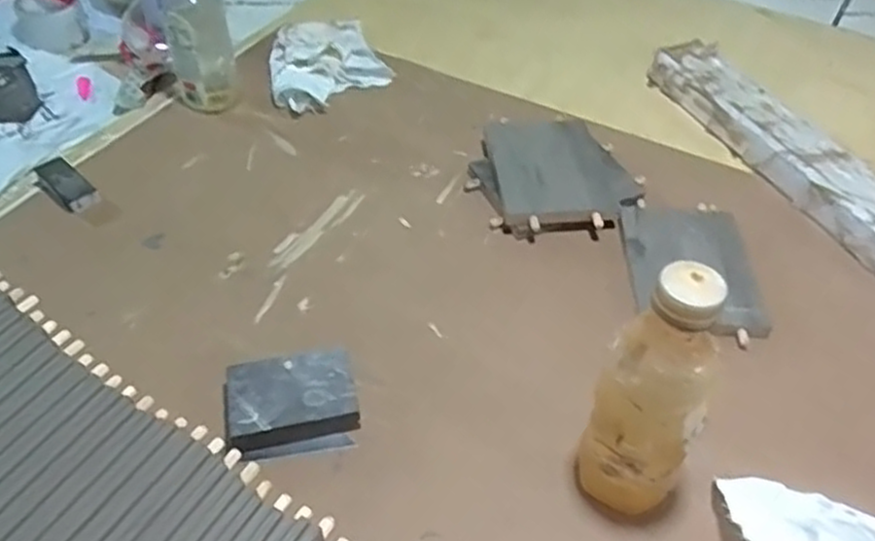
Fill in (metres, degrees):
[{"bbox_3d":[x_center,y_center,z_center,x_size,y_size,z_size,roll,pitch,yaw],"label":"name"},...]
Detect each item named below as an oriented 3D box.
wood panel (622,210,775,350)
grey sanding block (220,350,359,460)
[{"bbox_3d":[0.242,-0.003,0.710,0.121,0.023,0.166,2,47,0],"label":"wood panel"},{"bbox_3d":[-0.114,0.105,0.581,0.098,0.027,0.075,-9,48,-9],"label":"grey sanding block"}]

